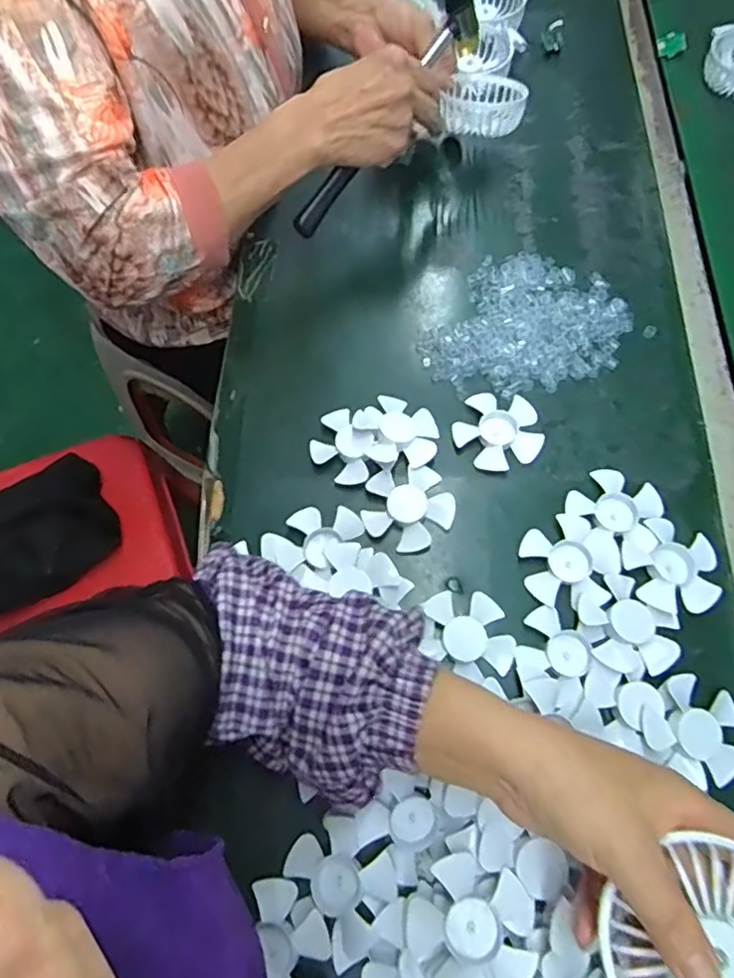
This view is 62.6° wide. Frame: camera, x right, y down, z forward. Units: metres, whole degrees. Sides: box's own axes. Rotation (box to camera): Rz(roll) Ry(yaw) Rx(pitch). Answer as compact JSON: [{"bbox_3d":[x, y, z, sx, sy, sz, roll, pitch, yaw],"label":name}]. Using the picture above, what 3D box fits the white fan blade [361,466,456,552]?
[{"bbox_3d":[0.032,0.014,0.465,0.069,0.009,0.064,-1,66,1],"label":"white fan blade"}]

